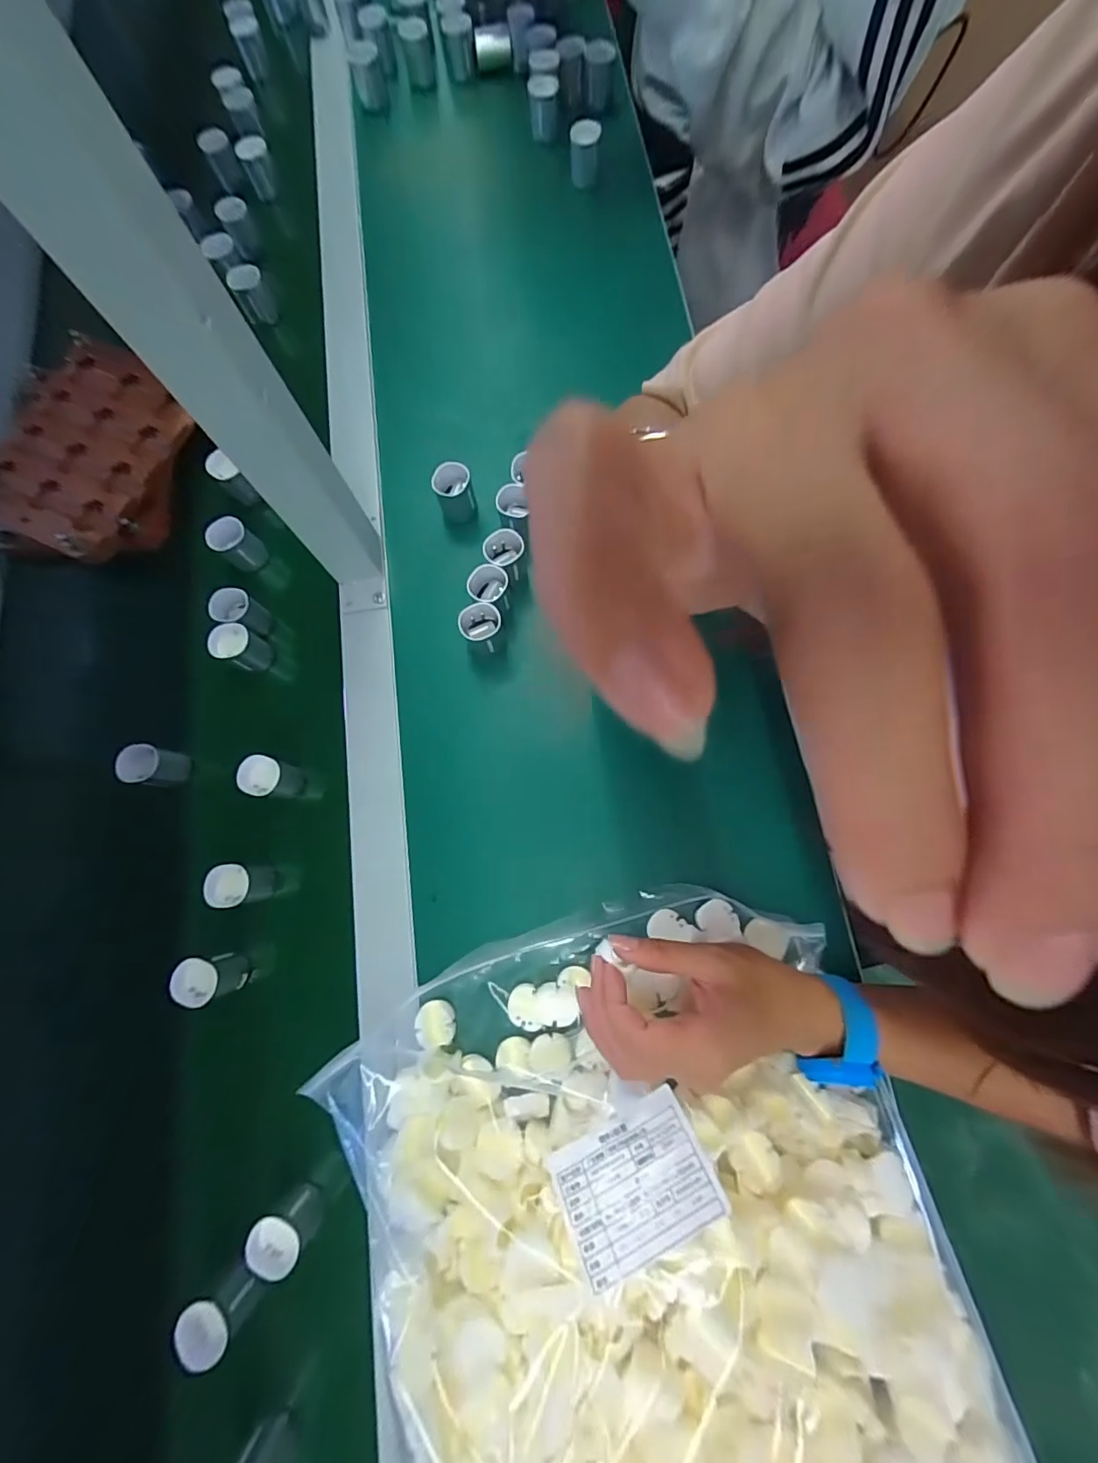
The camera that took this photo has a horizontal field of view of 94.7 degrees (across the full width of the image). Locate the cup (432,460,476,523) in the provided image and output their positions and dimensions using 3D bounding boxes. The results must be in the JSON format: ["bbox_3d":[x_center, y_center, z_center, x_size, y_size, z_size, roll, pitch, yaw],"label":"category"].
[{"bbox_3d":[-0.076,-0.193,0.410,0.029,0.039,0.025,-18,74,-4],"label":"cup"}]

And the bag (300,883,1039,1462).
[{"bbox_3d":[0.077,0.326,0.256,0.304,0.088,0.437,-20,75,-4],"label":"bag"}]

